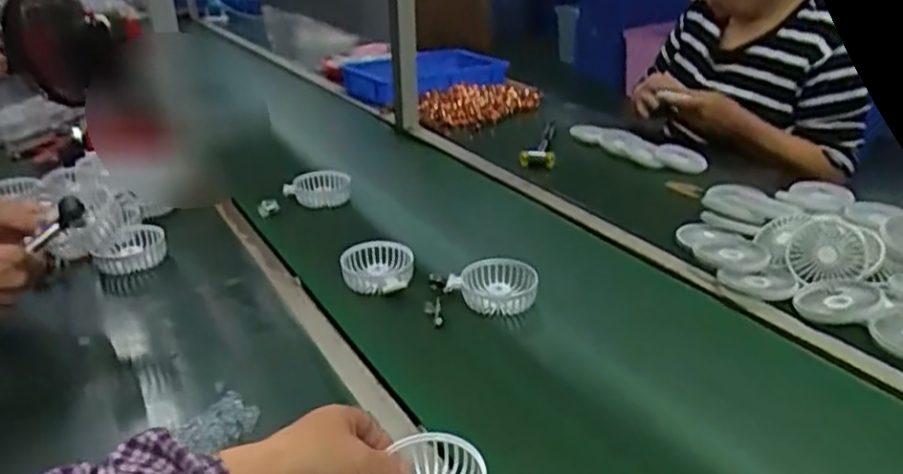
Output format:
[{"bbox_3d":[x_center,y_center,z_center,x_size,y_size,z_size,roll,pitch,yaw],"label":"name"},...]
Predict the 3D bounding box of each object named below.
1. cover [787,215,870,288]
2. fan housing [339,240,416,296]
[{"bbox_3d":[0.451,0.020,0.827,0.088,0.013,0.100,7,60,10],"label":"cover"},{"bbox_3d":[-0.092,0.037,0.878,0.090,0.039,0.072,0,26,0],"label":"fan housing"}]

